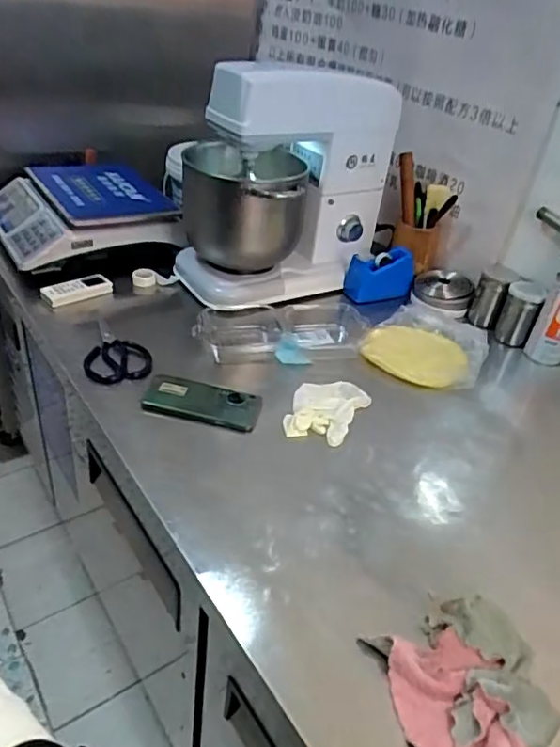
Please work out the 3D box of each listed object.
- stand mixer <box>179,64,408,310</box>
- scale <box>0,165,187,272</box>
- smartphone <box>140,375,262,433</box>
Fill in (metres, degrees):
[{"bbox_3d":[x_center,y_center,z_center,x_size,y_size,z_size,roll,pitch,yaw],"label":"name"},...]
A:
[{"bbox_3d":[-0.004,-0.371,1.119,0.312,0.402,0.413,31,43,31],"label":"stand mixer"},{"bbox_3d":[-0.410,-0.336,1.171,0.315,0.089,0.308,-16,43,-30],"label":"scale"},{"bbox_3d":[-0.114,0.040,0.845,0.168,0.017,0.073,11,47,7],"label":"smartphone"}]

